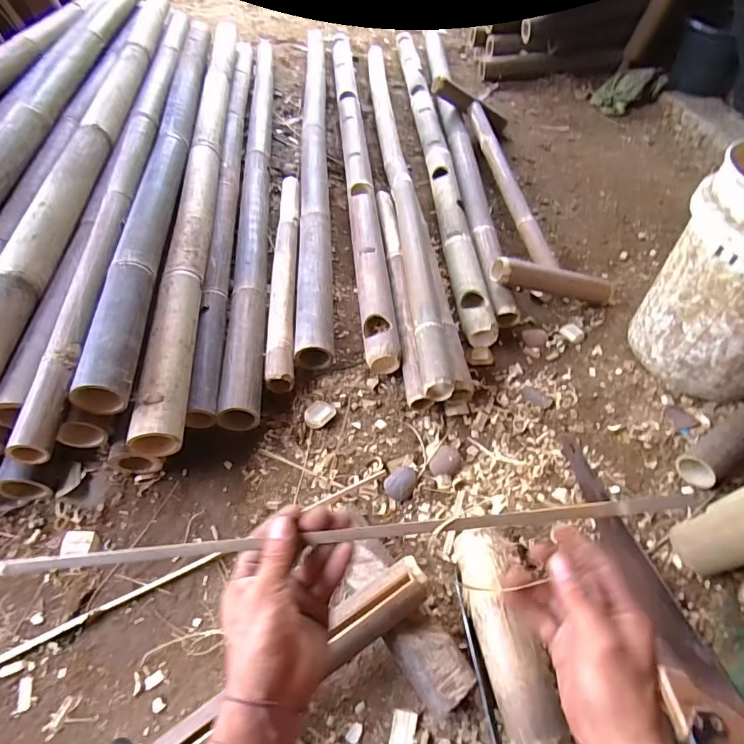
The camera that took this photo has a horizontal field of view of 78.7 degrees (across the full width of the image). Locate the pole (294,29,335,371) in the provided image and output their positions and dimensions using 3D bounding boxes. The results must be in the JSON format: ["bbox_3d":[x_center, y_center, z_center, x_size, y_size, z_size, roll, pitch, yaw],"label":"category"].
[{"bbox_3d":[-0.151,-0.533,1.232,0.081,0.072,1.294,-1,54,-4],"label":"pole"}]

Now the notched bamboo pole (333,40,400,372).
[{"bbox_3d":[-0.047,-0.645,1.325,0.074,0.063,1.590,-2,54,-5],"label":"notched bamboo pole"}]

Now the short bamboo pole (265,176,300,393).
[{"bbox_3d":[-0.195,-0.243,1.028,0.057,0.054,0.685,-2,54,-5],"label":"short bamboo pole"}]

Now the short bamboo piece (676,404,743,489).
[{"bbox_3d":[0.643,0.115,0.797,0.252,0.065,0.064,-28,60,-22],"label":"short bamboo piece"}]

